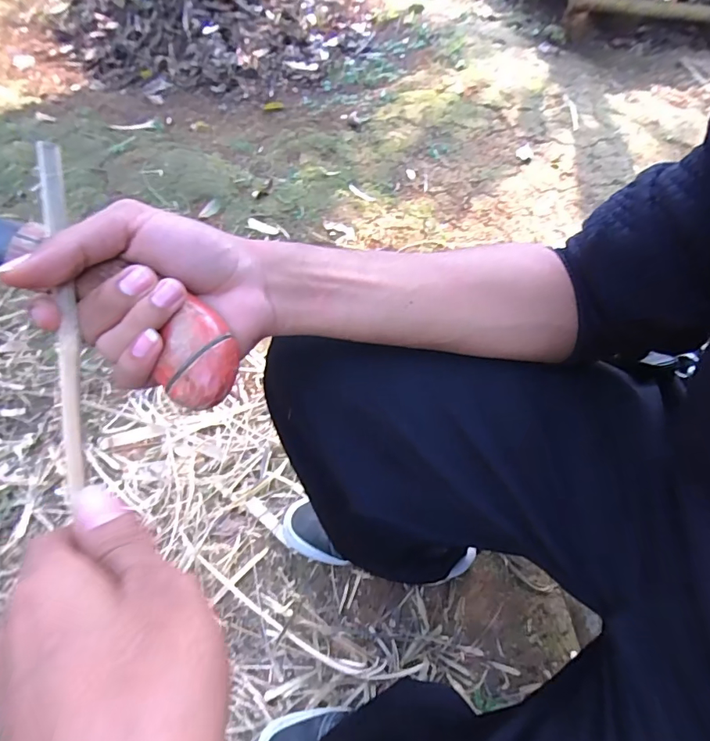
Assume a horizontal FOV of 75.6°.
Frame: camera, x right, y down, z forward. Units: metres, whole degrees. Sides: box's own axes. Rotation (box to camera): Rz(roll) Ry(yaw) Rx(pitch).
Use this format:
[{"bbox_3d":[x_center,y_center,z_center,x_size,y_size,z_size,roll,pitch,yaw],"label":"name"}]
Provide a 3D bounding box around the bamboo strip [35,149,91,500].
[{"bbox_3d":[-0.138,-0.027,0.217,0.009,0.010,0.165,-6,87,-11],"label":"bamboo strip"}]

